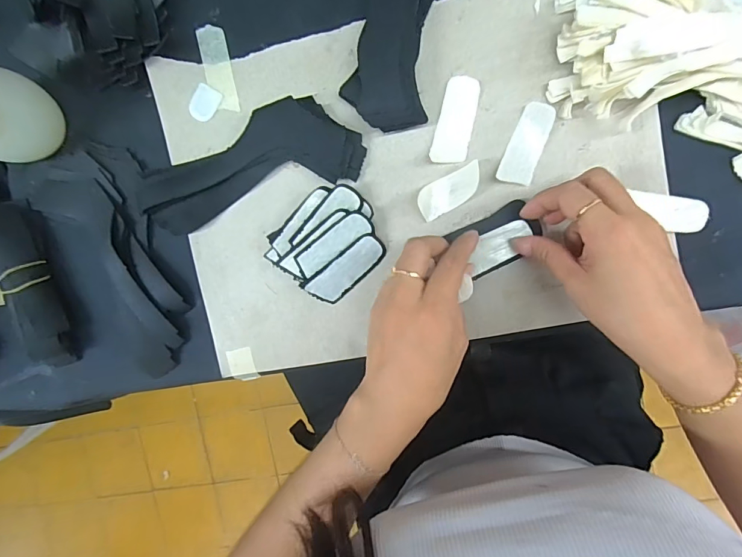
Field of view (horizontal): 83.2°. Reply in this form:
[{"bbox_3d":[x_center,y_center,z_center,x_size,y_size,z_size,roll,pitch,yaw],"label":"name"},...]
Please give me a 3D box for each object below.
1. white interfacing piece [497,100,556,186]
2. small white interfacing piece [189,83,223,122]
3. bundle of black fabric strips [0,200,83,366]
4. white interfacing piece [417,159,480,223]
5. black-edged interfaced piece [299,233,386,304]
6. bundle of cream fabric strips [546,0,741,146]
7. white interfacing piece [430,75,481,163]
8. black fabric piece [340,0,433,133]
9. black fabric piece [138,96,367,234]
[{"bbox_3d":[0.121,-0.104,0.324,0.026,0.012,0.062,22,97,4],"label":"white interfacing piece"},{"bbox_3d":[-0.144,-0.151,0.359,0.023,0.004,0.030,36,98,2],"label":"small white interfacing piece"},{"bbox_3d":[-0.315,0.007,0.385,0.058,0.036,0.153,-16,93,8],"label":"bundle of black fabric strips"},{"bbox_3d":[0.064,-0.070,0.335,0.055,0.011,0.026,-27,92,8],"label":"white interfacing piece"},{"bbox_3d":[-0.020,-0.007,0.349,0.073,0.005,0.031,-38,114,8],"label":"black-edged interfaced piece"},{"bbox_3d":[0.244,-0.167,0.283,0.216,0.052,0.121,6,96,6],"label":"bundle of cream fabric strips"},{"bbox_3d":[0.068,-0.125,0.331,0.027,0.008,0.067,14,97,5],"label":"white interfacing piece"},{"bbox_3d":[0.032,-0.207,0.315,0.069,0.031,0.183,20,97,5],"label":"black fabric piece"},{"bbox_3d":[-0.103,-0.091,0.350,0.189,0.016,0.074,-20,93,8],"label":"black fabric piece"}]

